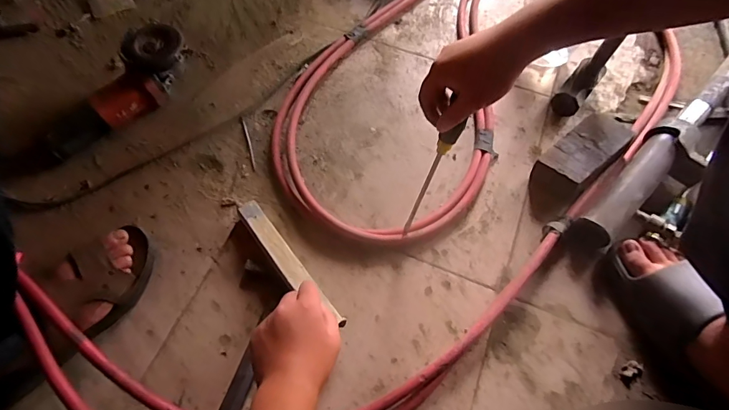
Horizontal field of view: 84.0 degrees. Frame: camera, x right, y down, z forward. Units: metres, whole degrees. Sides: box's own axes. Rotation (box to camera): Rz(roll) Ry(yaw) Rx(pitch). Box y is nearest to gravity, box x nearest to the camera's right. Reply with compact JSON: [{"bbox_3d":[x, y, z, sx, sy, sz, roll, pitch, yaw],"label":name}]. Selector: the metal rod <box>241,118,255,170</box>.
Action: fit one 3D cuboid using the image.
[{"bbox_3d":[-0.193,-0.104,0.675,0.007,0.004,0.104,-16,65,-10],"label":"metal rod"}]

